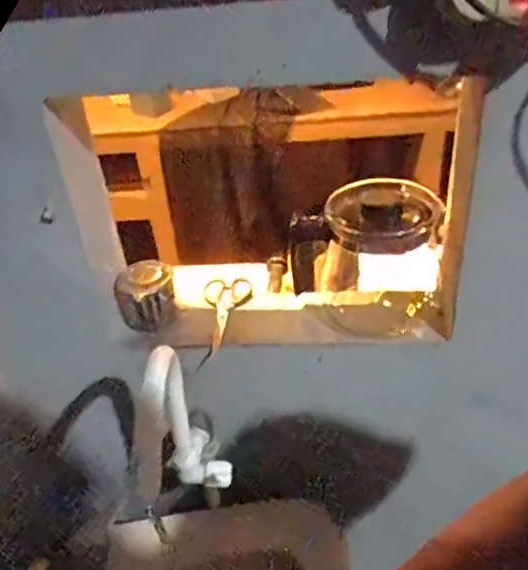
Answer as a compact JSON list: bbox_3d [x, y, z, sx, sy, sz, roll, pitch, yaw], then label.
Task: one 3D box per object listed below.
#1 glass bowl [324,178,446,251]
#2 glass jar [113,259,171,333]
[{"bbox_3d":[0.136,-0.074,0.666,0.117,0.054,0.116,-4,36,3],"label":"glass bowl"},{"bbox_3d":[-0.148,0.013,0.728,0.067,0.064,0.067,-13,37,-9],"label":"glass jar"}]

